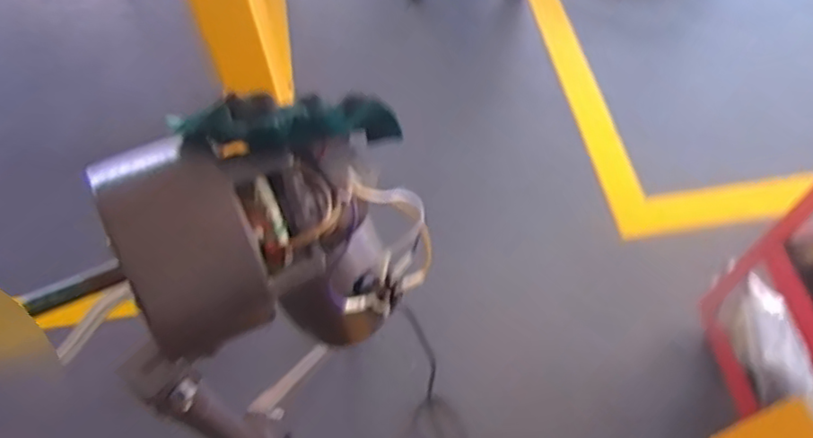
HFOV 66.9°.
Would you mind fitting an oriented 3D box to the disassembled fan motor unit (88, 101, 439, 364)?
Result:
[{"bbox_3d":[-0.089,0.008,0.457,0.213,0.185,0.113,-19,61,-9],"label":"disassembled fan motor unit"}]

